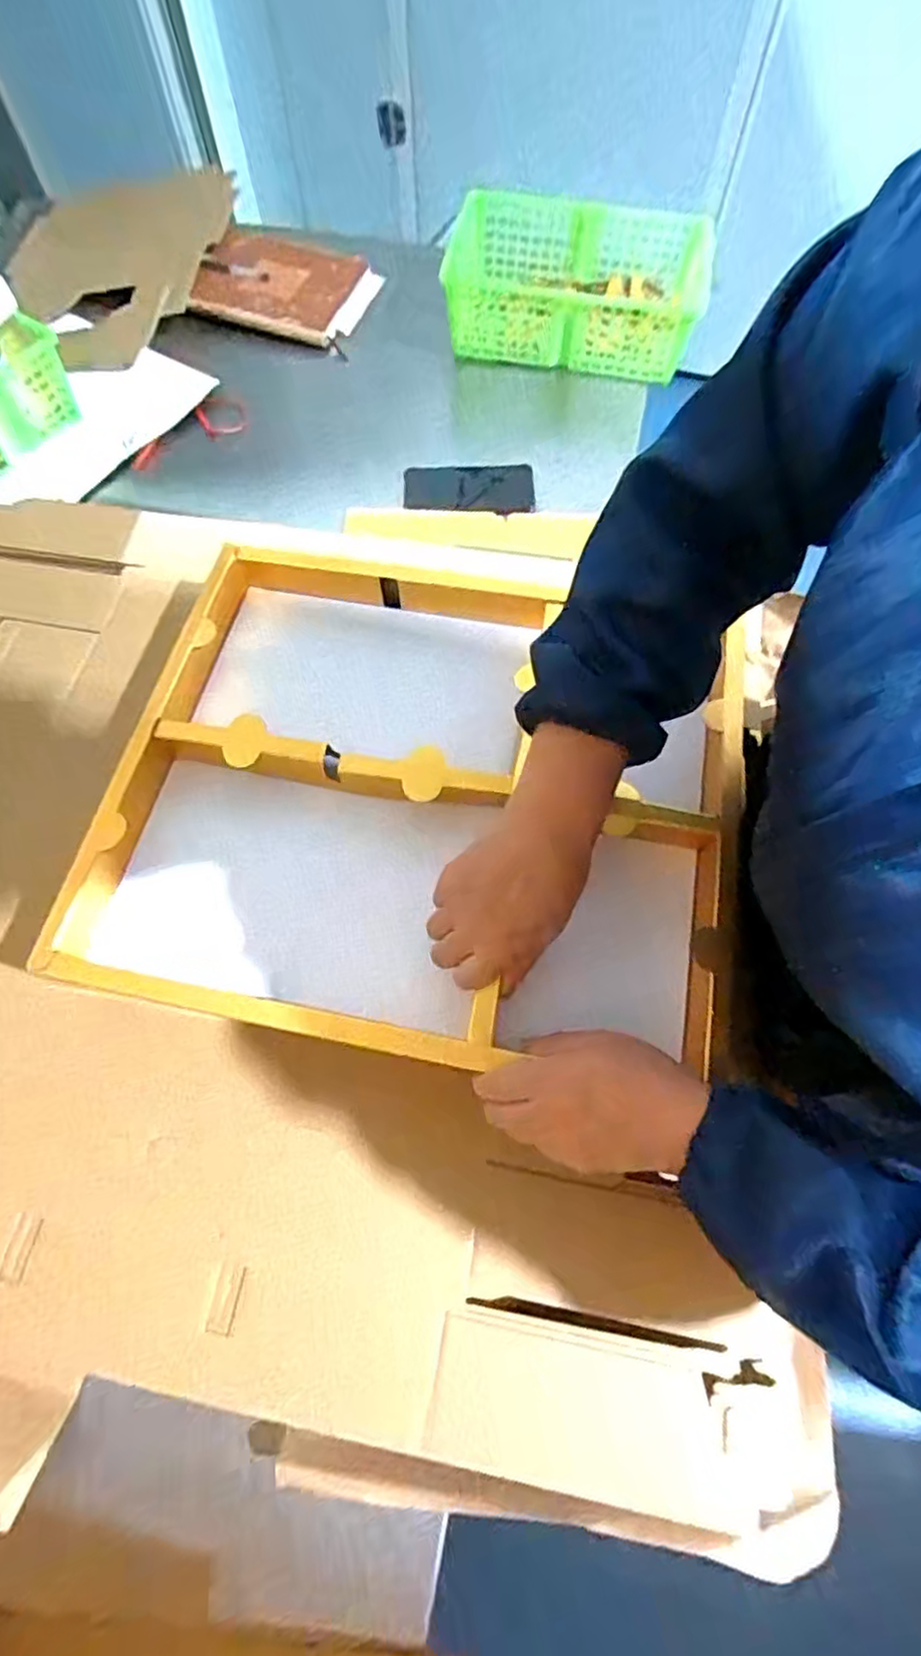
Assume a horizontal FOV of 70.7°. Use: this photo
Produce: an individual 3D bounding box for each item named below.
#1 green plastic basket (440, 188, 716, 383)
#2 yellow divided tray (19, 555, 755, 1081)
[{"bbox_3d":[0.155,-0.740,0.906,0.346,0.118,0.202,7,66,2],"label":"green plastic basket"},{"bbox_3d":[-0.025,-0.031,0.501,0.442,0.050,0.382,11,66,4],"label":"yellow divided tray"}]

